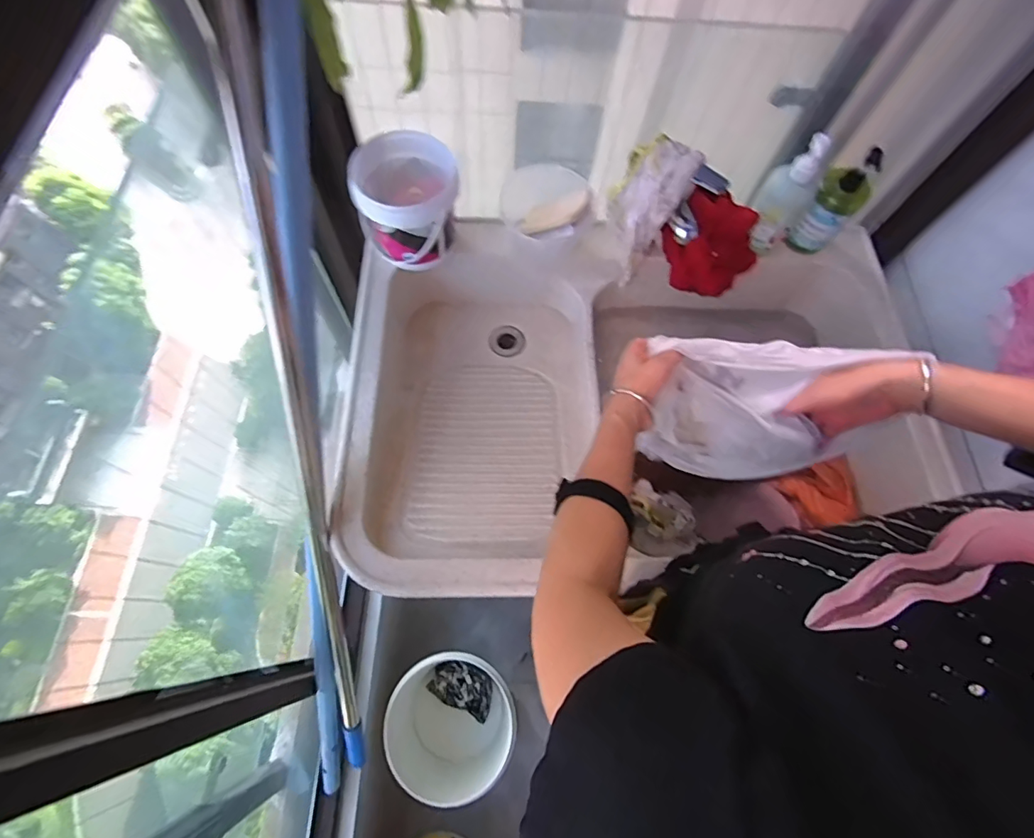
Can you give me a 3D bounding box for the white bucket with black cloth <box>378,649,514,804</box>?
[{"bbox_3d":[-0.143,0.671,1.106,0.253,0.252,0.258,1,68,-3],"label":"white bucket with black cloth"}]

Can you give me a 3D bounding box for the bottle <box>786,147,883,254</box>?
[{"bbox_3d":[0.482,-0.330,0.735,0.064,0.157,0.057,36,70,11],"label":"bottle"}]

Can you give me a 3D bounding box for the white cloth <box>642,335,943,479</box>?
[{"bbox_3d":[0.255,-0.005,0.607,0.205,0.259,0.083,17,68,4],"label":"white cloth"}]

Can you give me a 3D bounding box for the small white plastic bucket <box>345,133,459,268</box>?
[{"bbox_3d":[-0.166,-0.327,0.734,0.144,0.131,0.153,1,68,-3],"label":"small white plastic bucket"}]

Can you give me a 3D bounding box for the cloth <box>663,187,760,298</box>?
[{"bbox_3d":[0.306,-0.272,0.764,0.140,0.130,0.097,-1,68,-3],"label":"cloth"}]

